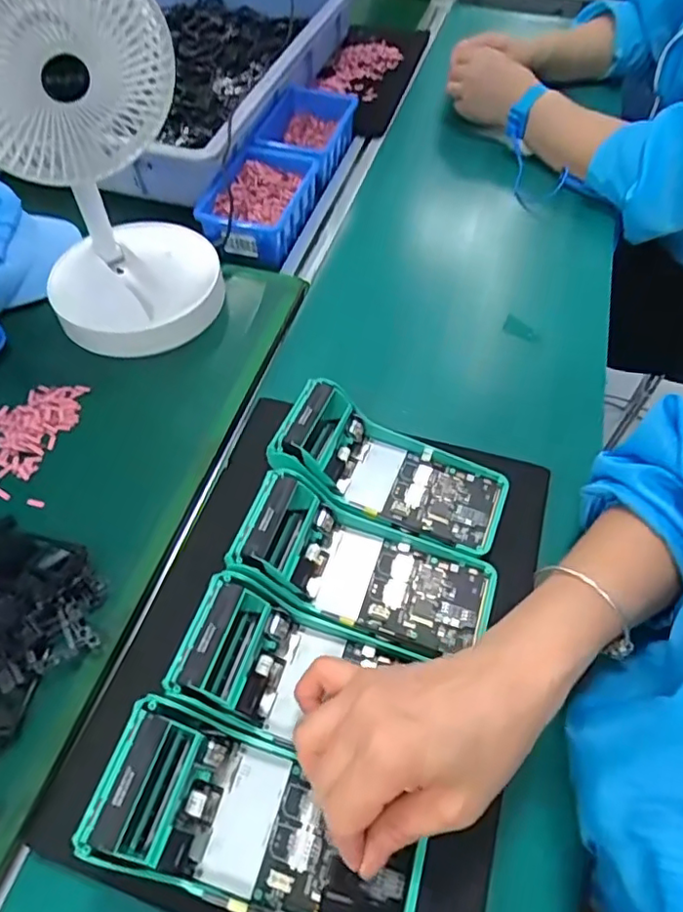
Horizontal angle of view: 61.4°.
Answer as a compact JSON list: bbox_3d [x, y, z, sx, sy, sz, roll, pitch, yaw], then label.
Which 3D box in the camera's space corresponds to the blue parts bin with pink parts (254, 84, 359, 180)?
[{"bbox_3d":[-0.045,-0.378,0.690,0.093,0.046,0.129,18,59,13],"label":"blue parts bin with pink parts"}]

